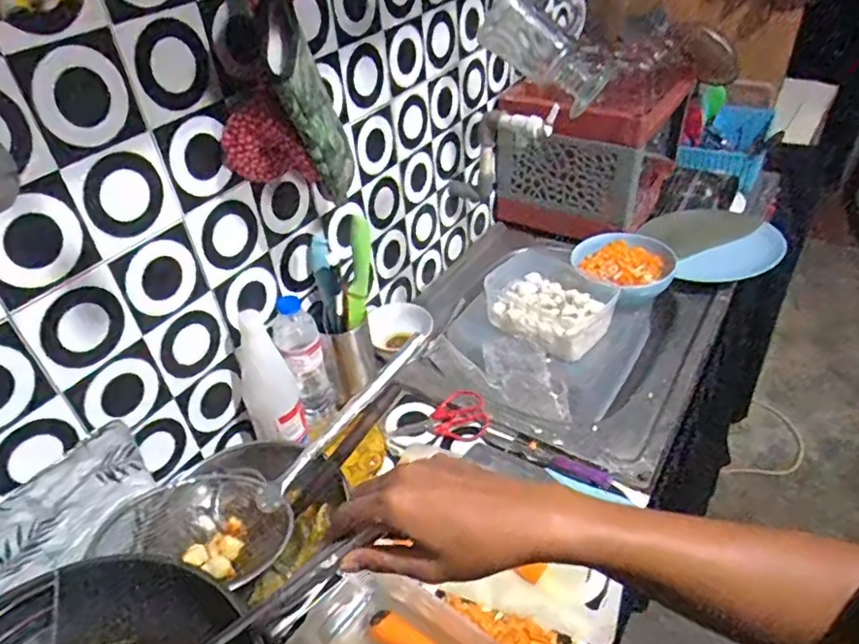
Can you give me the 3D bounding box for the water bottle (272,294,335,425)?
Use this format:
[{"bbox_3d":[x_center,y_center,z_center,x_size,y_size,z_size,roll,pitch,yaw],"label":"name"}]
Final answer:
[{"bbox_3d":[-0.183,0.062,0.885,0.059,0.204,0.058,-15,40,-12],"label":"water bottle"}]

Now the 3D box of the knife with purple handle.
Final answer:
[{"bbox_3d":[0.171,0.196,0.878,0.189,0.013,0.029,18,45,26],"label":"knife with purple handle"}]

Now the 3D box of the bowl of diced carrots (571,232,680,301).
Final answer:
[{"bbox_3d":[0.351,-0.105,1.108,0.172,0.058,0.156,-34,47,-31],"label":"bowl of diced carrots"}]

